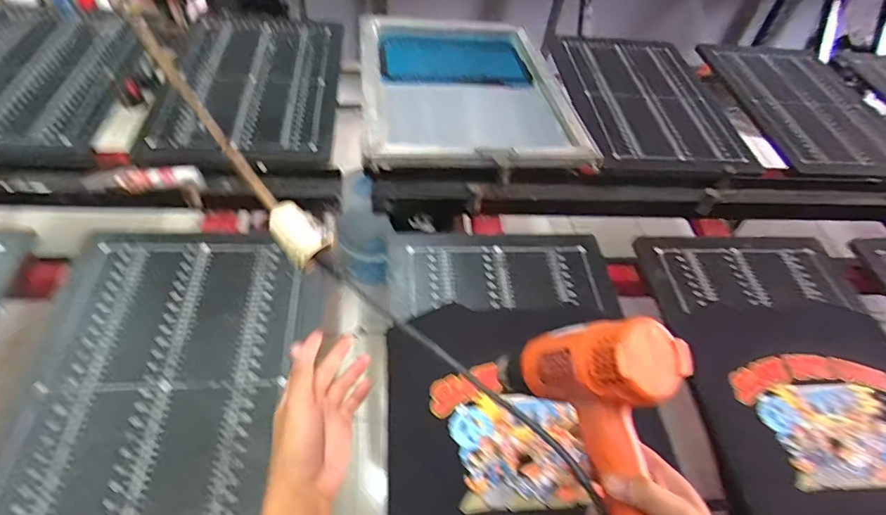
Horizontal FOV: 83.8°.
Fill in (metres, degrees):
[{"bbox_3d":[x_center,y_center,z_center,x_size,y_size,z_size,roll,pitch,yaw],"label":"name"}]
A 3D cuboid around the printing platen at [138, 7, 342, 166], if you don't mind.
[{"bbox_3d":[-0.460,-0.429,1.197,0.402,0.044,0.676,-1,50,-8],"label":"printing platen"}]

